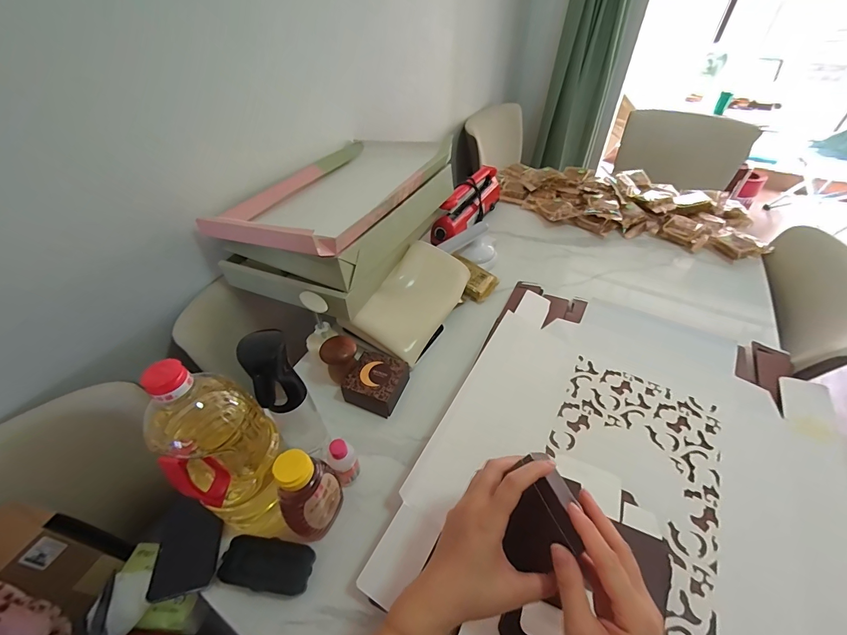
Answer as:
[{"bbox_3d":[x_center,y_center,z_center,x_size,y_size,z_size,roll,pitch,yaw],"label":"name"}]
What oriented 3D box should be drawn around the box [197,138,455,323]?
[{"bbox_3d":[-0.159,-0.247,0.798,0.327,0.151,0.516,20,49,21],"label":"box"}]

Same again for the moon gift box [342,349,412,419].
[{"bbox_3d":[-0.080,0.116,0.630,0.087,0.058,0.096,17,48,18],"label":"moon gift box"}]

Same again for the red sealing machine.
[{"bbox_3d":[0.131,-0.313,0.980,0.069,0.109,0.312,25,51,25],"label":"red sealing machine"}]

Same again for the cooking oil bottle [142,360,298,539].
[{"bbox_3d":[-0.216,0.165,0.421,0.112,0.293,0.099,32,54,30],"label":"cooking oil bottle"}]

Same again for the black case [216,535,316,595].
[{"bbox_3d":[-0.193,0.310,0.452,0.116,0.032,0.050,5,45,8],"label":"black case"}]

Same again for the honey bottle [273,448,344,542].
[{"bbox_3d":[-0.141,0.222,0.454,0.046,0.160,0.070,10,46,12],"label":"honey bottle"}]

